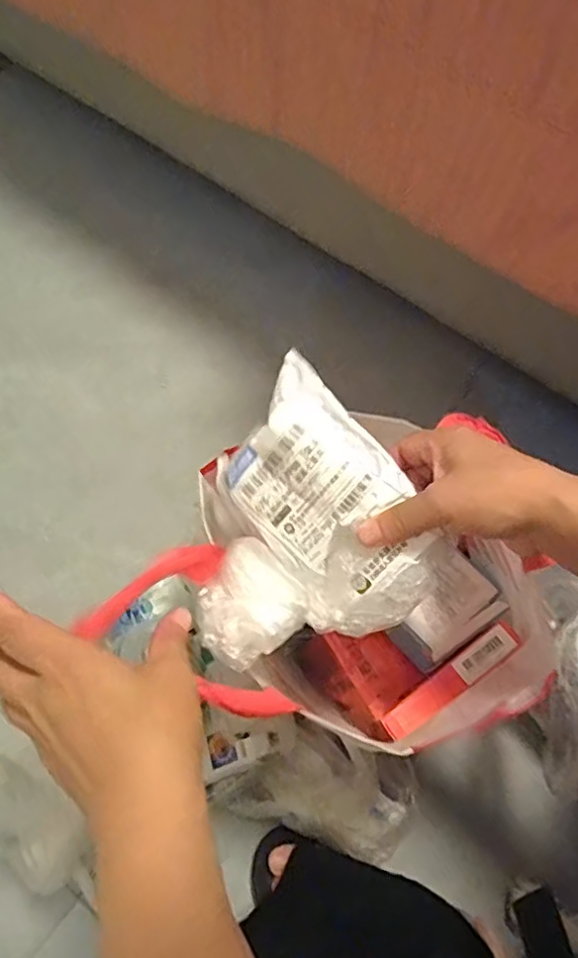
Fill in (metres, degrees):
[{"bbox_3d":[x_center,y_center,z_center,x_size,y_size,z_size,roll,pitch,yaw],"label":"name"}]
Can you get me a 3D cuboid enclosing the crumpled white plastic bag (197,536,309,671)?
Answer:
[{"bbox_3d":[-0.025,0.071,0.364,0.062,0.029,0.062,-37,74,-11],"label":"crumpled white plastic bag"}]

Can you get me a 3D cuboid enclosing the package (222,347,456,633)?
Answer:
[{"bbox_3d":[0.020,0.023,0.395,0.163,0.044,0.116,45,113,0],"label":"package"}]

